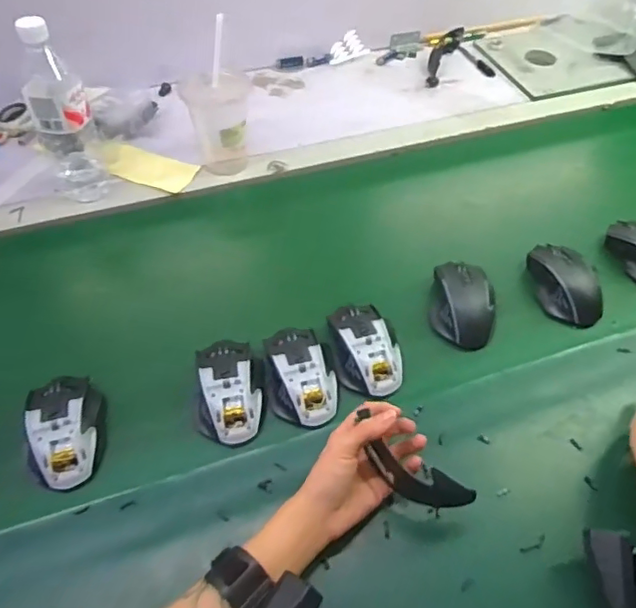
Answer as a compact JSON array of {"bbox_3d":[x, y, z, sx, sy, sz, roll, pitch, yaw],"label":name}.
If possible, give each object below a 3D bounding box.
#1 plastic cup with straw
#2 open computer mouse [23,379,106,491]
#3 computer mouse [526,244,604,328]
[{"bbox_3d":[-0.138,-0.275,0.799,0.092,0.179,0.082,-3,52,-5],"label":"plastic cup with straw"},{"bbox_3d":[-0.252,0.124,0.574,0.074,0.034,0.114,-15,54,-13],"label":"open computer mouse"},{"bbox_3d":[0.309,-0.028,0.707,0.073,0.036,0.111,-6,52,-7],"label":"computer mouse"}]

